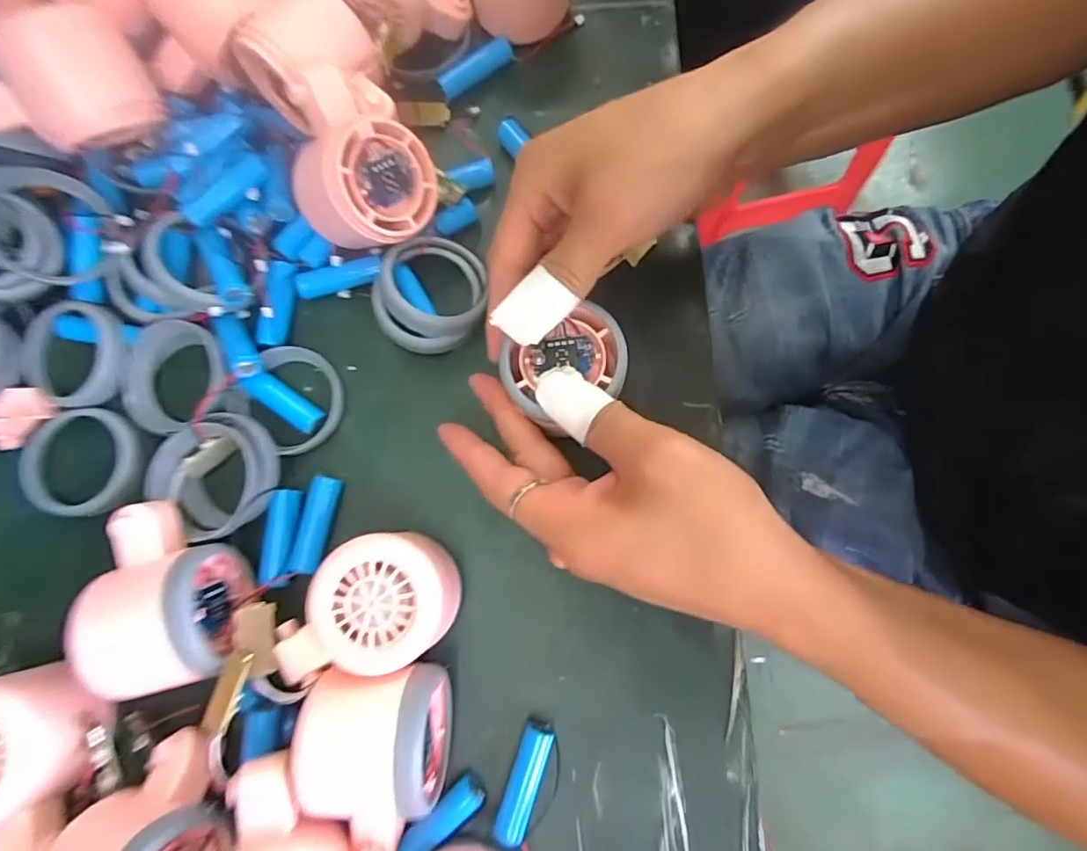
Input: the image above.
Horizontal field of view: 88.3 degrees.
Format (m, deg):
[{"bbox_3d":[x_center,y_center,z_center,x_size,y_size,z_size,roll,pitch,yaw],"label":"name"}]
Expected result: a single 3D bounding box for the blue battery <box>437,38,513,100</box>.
[{"bbox_3d":[-0.041,-0.215,0.338,0.049,0.011,0.012,-35,80,-4],"label":"blue battery"}]

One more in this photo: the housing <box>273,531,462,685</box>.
[{"bbox_3d":[-0.080,0.086,0.260,0.088,0.045,0.058,-37,79,-4],"label":"housing"}]

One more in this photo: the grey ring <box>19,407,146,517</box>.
[{"bbox_3d":[-0.247,0.019,0.299,0.059,0.008,0.058,0,79,2],"label":"grey ring"}]

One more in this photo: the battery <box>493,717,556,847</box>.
[{"bbox_3d":[-0.009,0.168,0.263,0.015,0.012,0.051,18,81,6],"label":"battery"}]

